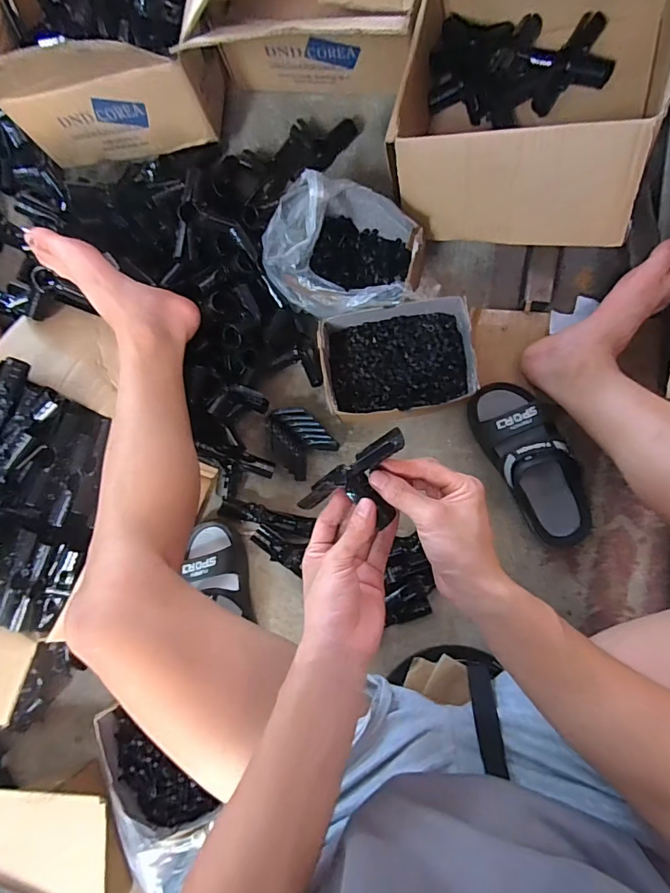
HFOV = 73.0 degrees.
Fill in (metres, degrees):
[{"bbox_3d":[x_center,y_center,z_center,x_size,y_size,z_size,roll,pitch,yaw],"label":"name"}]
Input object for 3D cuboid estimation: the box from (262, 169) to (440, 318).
[{"bbox_3d":[0.030,-0.280,0.676,0.229,0.126,0.190,20,87,9],"label":"box"}]

